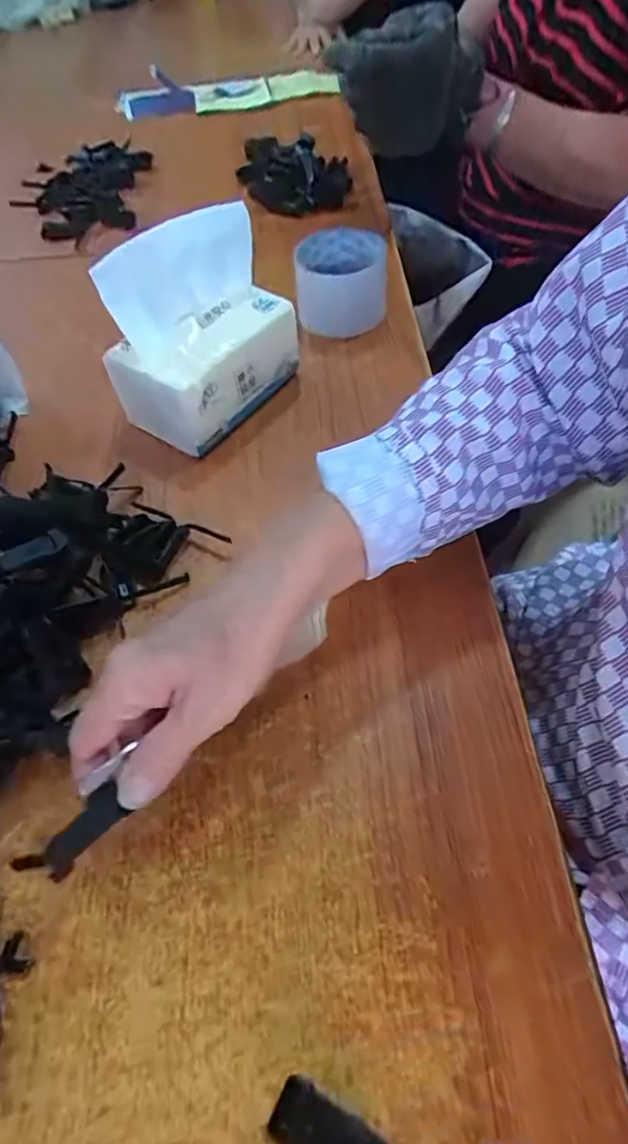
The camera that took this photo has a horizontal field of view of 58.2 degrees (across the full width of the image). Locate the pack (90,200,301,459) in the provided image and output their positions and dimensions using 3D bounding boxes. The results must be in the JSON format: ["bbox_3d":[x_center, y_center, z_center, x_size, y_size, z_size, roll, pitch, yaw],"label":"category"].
[{"bbox_3d":[-0.092,-0.192,0.446,0.097,0.131,0.130,30,61,20],"label":"pack"}]

